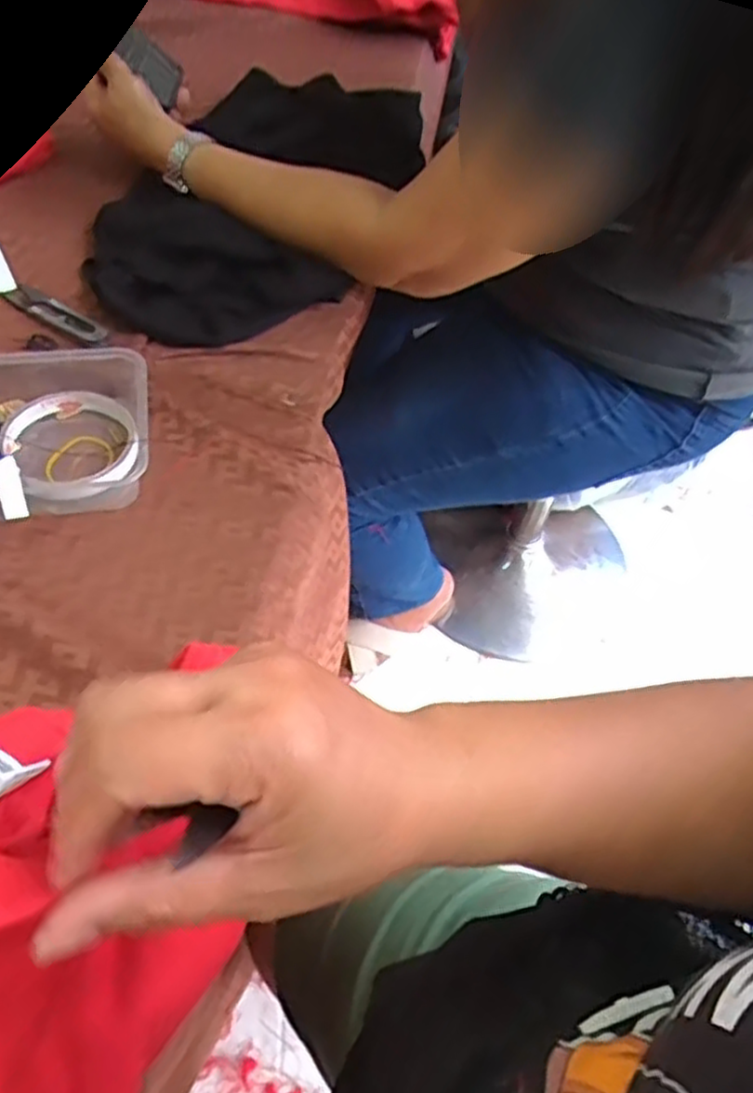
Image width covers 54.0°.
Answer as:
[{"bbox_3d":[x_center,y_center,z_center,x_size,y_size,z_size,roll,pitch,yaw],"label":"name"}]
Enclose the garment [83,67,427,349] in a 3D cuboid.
[{"bbox_3d":[-0.091,-0.340,0.667,0.217,0.045,0.450,16,54,7],"label":"garment"}]

